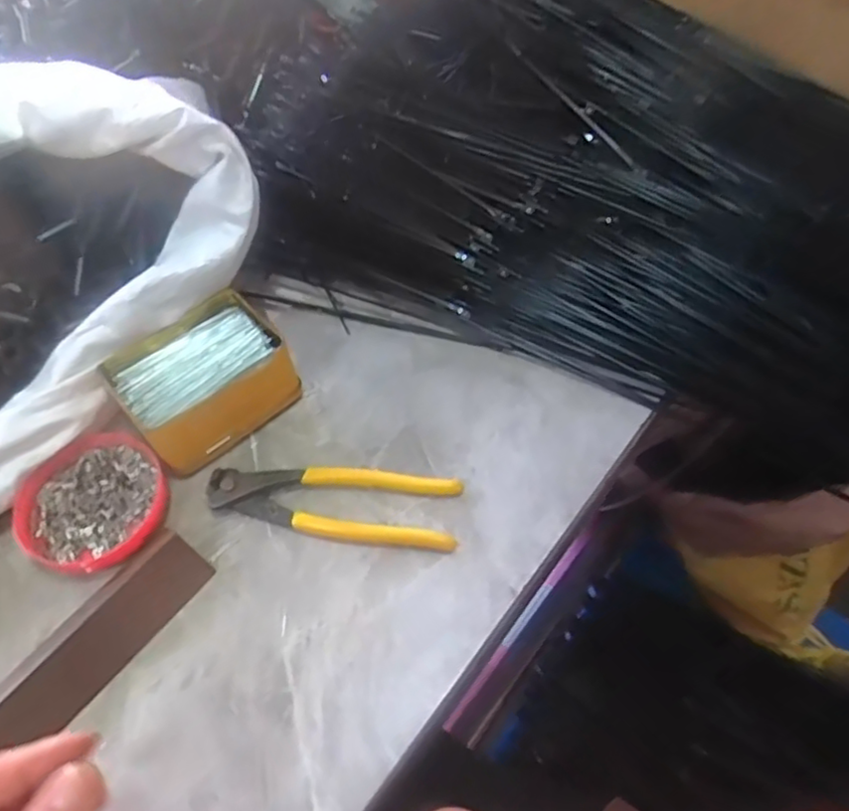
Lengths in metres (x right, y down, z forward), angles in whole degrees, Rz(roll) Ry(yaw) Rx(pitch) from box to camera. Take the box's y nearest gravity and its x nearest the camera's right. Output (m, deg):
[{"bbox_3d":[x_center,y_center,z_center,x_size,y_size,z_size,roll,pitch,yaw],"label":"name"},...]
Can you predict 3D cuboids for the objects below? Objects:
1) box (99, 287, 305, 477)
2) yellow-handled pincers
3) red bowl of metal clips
[{"bbox_3d":[-0.154,-0.017,0.461,0.111,0.053,0.086,-38,63,-20],"label":"box"},{"bbox_3d":[-0.060,0.061,0.426,0.164,0.015,0.051,6,58,7],"label":"yellow-handled pincers"},{"bbox_3d":[-0.218,0.062,0.426,0.090,0.028,0.089,-1,57,2],"label":"red bowl of metal clips"}]

